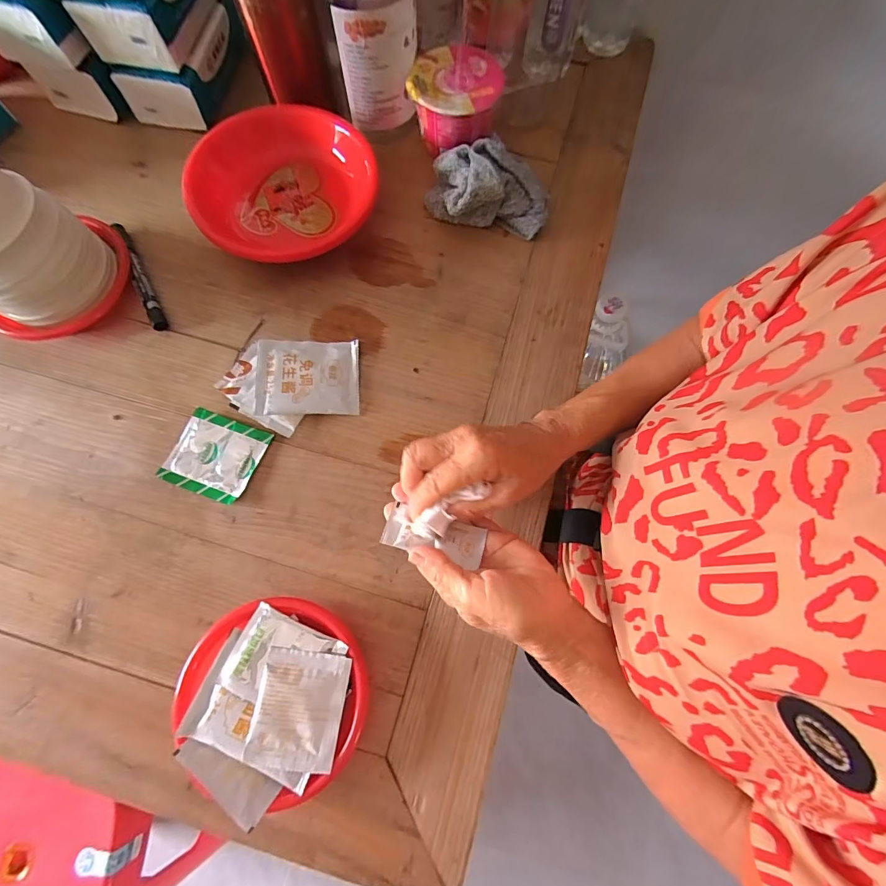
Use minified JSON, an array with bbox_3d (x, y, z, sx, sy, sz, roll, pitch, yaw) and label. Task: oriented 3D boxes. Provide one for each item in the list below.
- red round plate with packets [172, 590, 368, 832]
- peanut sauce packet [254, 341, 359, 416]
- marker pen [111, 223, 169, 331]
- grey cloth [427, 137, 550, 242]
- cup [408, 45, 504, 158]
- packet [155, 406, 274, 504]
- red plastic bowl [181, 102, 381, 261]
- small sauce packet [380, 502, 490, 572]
[{"bbox_3d":[-0.131,0.197,0.329,0.137,0.029,0.135,0,75,-1],"label":"red round plate with packets"},{"bbox_3d":[-0.130,-0.065,0.408,0.094,0.017,0.078,-4,75,-2],"label":"peanut sauce packet"},{"bbox_3d":[-0.312,-0.174,0.434,0.014,0.016,0.135,-26,77,-8],"label":"marker pen"},{"bbox_3d":[0.050,-0.279,0.454,0.128,0.053,0.086,8,75,1],"label":"grey cloth"},{"bbox_3d":[0.014,-0.376,0.470,0.092,0.067,0.100,14,75,2],"label":"cup"},{"bbox_3d":[-0.211,0.012,0.390,0.077,0.007,0.074,21,75,4],"label":"packet"},{"bbox_3d":[-0.161,-0.270,0.445,0.177,0.061,0.177,0,75,-1],"label":"red plastic bowl"},{"bbox_3d":[-0.007,0.070,0.321,0.075,0.007,0.033,15,48,1],"label":"small sauce packet"}]

